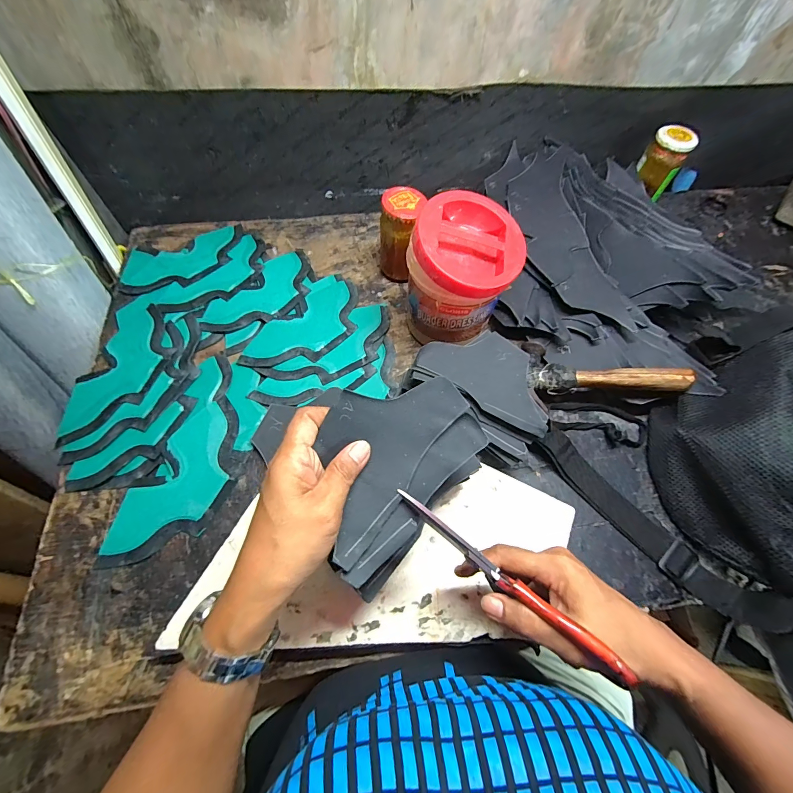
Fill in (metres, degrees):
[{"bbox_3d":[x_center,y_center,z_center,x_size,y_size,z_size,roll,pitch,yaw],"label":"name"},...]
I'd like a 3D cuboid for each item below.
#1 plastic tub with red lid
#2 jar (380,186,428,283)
[{"bbox_3d":[0.077,-0.139,0.424,0.109,0.136,0.111,1,63,-3],"label":"plastic tub with red lid"},{"bbox_3d":[0.007,-0.222,0.498,0.055,0.110,0.058,1,63,-3],"label":"jar"}]

